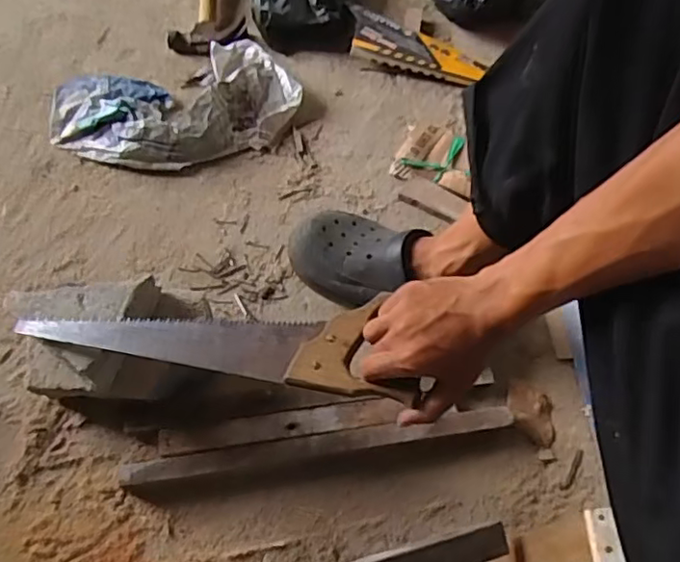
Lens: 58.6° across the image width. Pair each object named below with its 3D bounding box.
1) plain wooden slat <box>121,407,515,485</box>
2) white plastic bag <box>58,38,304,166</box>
[{"bbox_3d":[-0.020,0.190,0.693,0.434,0.035,0.031,-7,62,-4],"label":"plain wooden slat"},{"bbox_3d":[-0.249,-0.265,0.923,0.376,0.056,0.195,-10,63,-6],"label":"white plastic bag"}]

